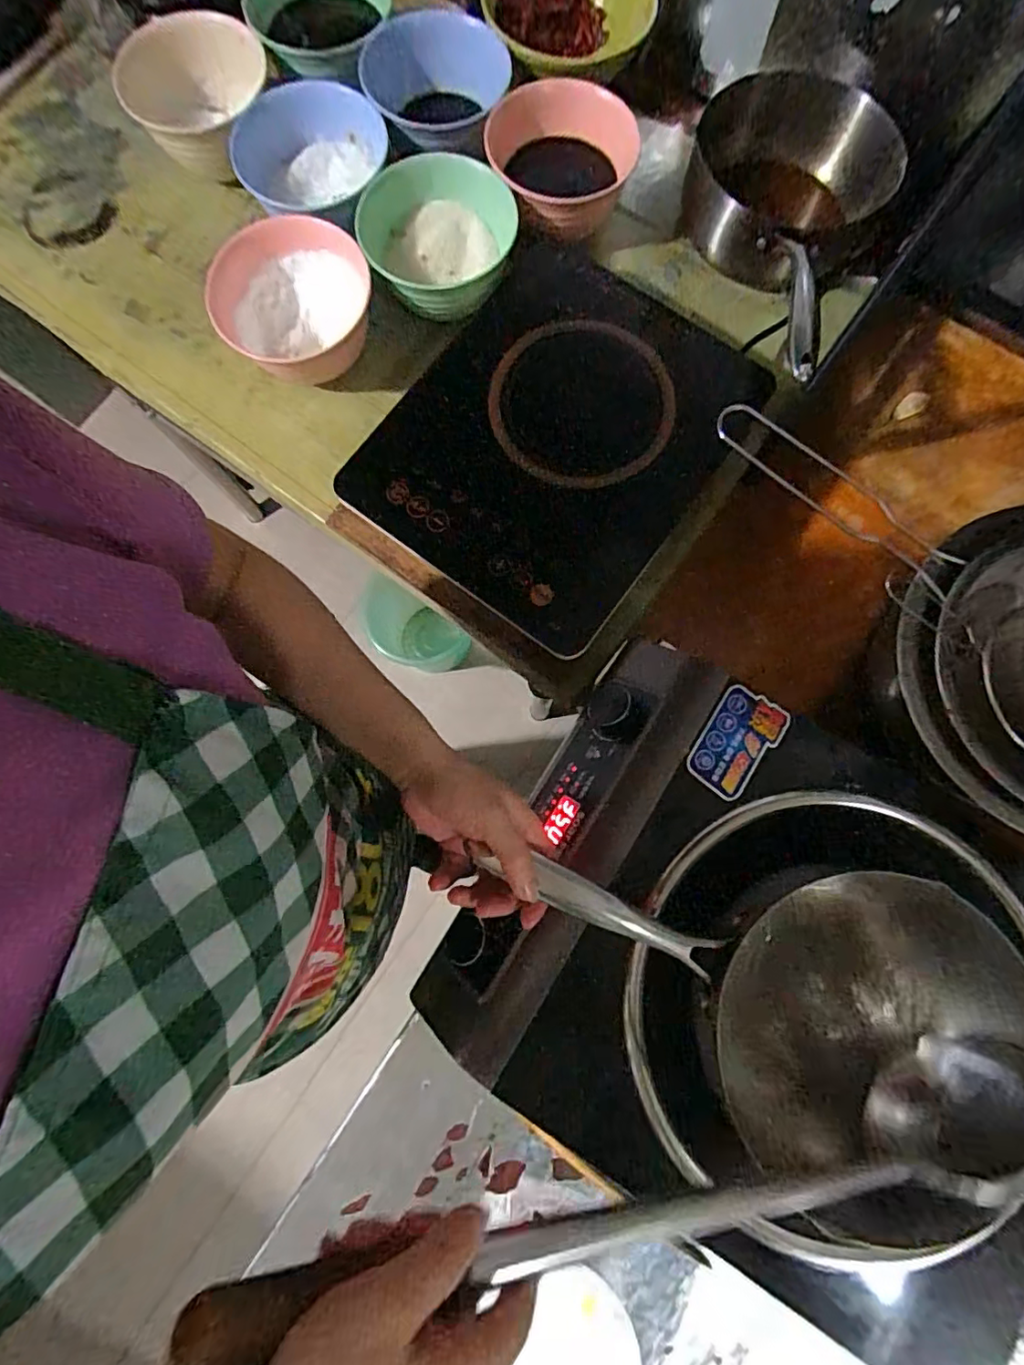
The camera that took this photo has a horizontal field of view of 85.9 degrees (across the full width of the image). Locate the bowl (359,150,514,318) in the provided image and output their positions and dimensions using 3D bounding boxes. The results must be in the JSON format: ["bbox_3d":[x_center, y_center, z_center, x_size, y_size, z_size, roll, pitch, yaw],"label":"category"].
[{"bbox_3d":[-0.075,-0.452,0.564,0.152,0.100,0.143,-13,79,-2],"label":"bowl"}]

